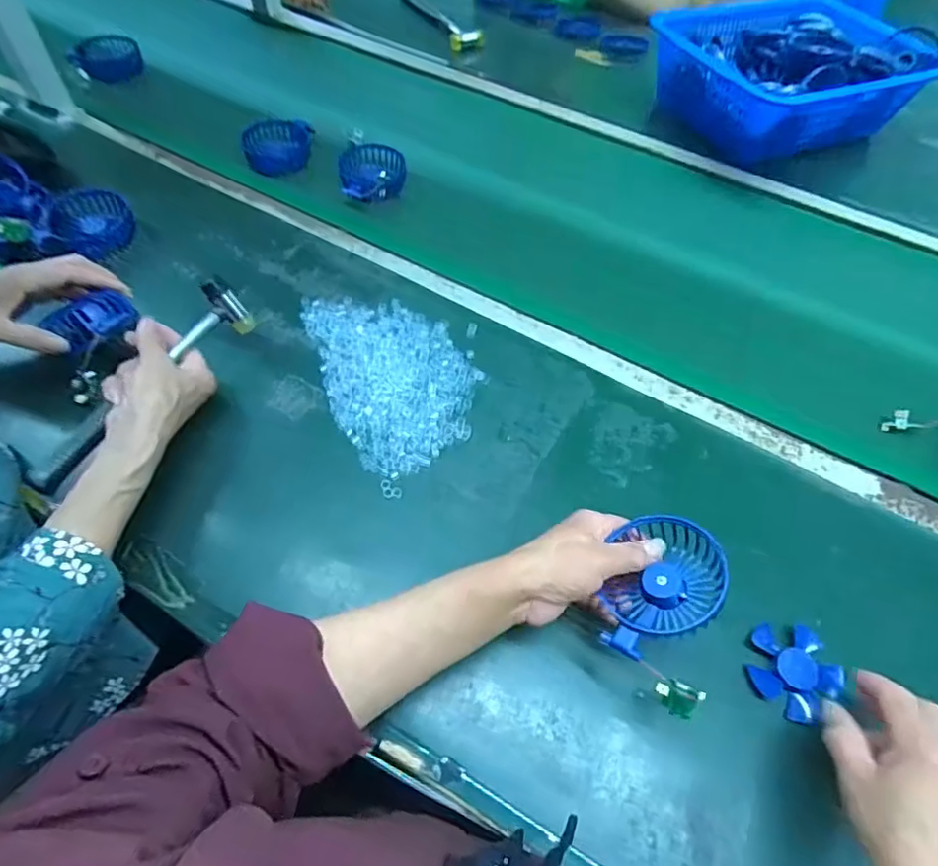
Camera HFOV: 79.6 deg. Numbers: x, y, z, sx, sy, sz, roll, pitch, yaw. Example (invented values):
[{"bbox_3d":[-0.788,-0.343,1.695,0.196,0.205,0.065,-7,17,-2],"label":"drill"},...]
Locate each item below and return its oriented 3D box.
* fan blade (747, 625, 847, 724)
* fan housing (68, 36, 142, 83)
[{"bbox_3d":[0.254,0.185,0.443,0.063,0.012,0.066,2,58,-3],"label":"fan blade"},{"bbox_3d":[-0.535,-0.556,0.834,0.094,0.028,0.097,-23,62,-17],"label":"fan housing"}]

